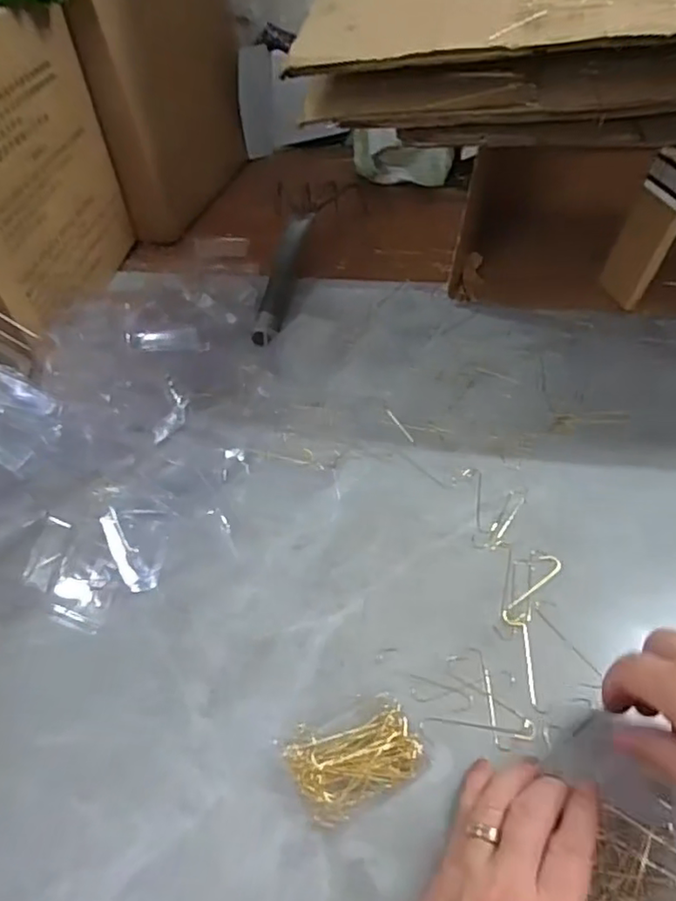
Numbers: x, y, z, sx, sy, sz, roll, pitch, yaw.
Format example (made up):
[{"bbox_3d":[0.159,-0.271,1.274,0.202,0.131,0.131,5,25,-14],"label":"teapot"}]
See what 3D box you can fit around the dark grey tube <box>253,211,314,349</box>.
[{"bbox_3d":[-0.057,-0.195,0.668,0.029,0.029,0.231,4,49,8],"label":"dark grey tube"}]

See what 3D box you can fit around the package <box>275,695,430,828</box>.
[{"bbox_3d":[0.008,0.173,0.352,0.073,0.019,0.054,-24,51,-16],"label":"package"}]

